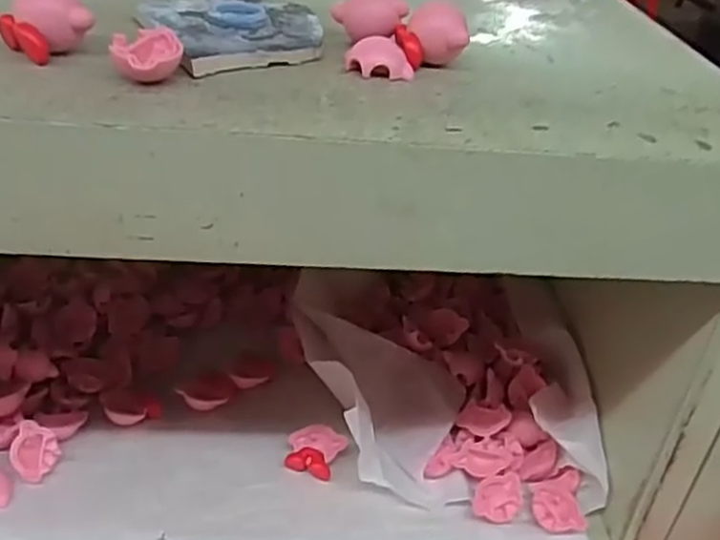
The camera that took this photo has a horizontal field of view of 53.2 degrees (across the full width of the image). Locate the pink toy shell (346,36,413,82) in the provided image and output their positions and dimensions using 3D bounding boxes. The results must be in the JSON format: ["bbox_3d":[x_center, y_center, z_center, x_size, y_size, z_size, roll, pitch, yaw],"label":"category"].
[{"bbox_3d":[0.009,-0.098,0.333,0.031,0.014,0.016,3,35,-4],"label":"pink toy shell"}]

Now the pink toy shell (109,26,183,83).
[{"bbox_3d":[-0.088,-0.088,0.298,0.027,0.014,0.039,-3,36,-13],"label":"pink toy shell"}]

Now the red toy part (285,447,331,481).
[{"bbox_3d":[-0.033,0.128,0.481,0.031,0.011,0.016,13,36,10],"label":"red toy part"}]

